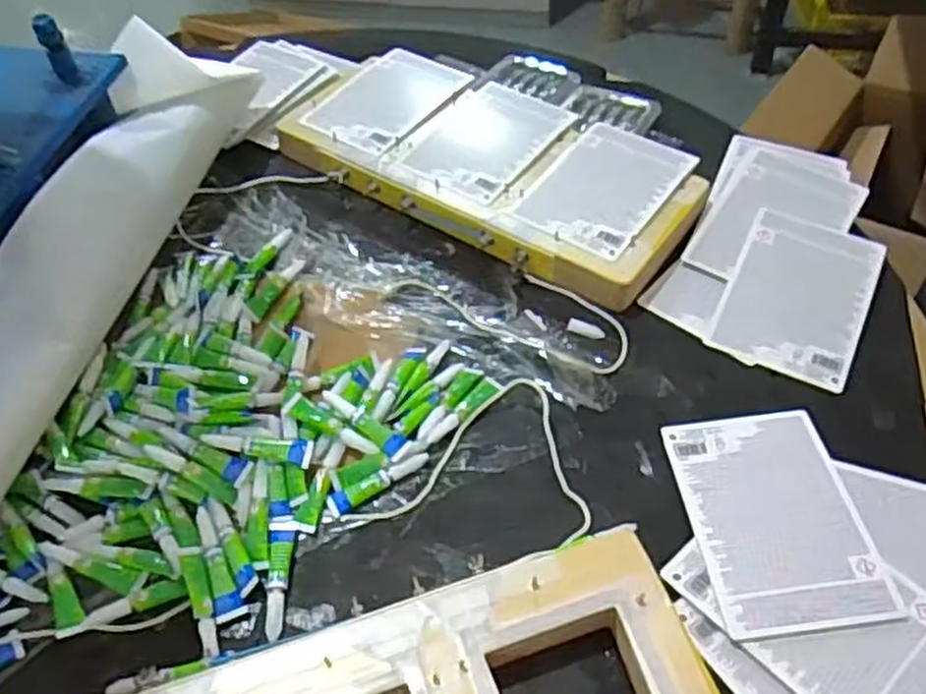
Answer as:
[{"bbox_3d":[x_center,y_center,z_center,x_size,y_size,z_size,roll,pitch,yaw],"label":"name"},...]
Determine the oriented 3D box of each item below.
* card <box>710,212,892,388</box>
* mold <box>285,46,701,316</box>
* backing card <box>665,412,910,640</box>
[{"bbox_3d":[0.295,-0.047,0.683,0.113,0.005,0.166,22,64,18],"label":"card"},{"bbox_3d":[0.029,-0.193,0.793,0.413,0.048,0.204,29,57,23],"label":"mold"},{"bbox_3d":[0.222,0.119,0.555,0.115,0.005,0.169,-7,47,0],"label":"backing card"}]

